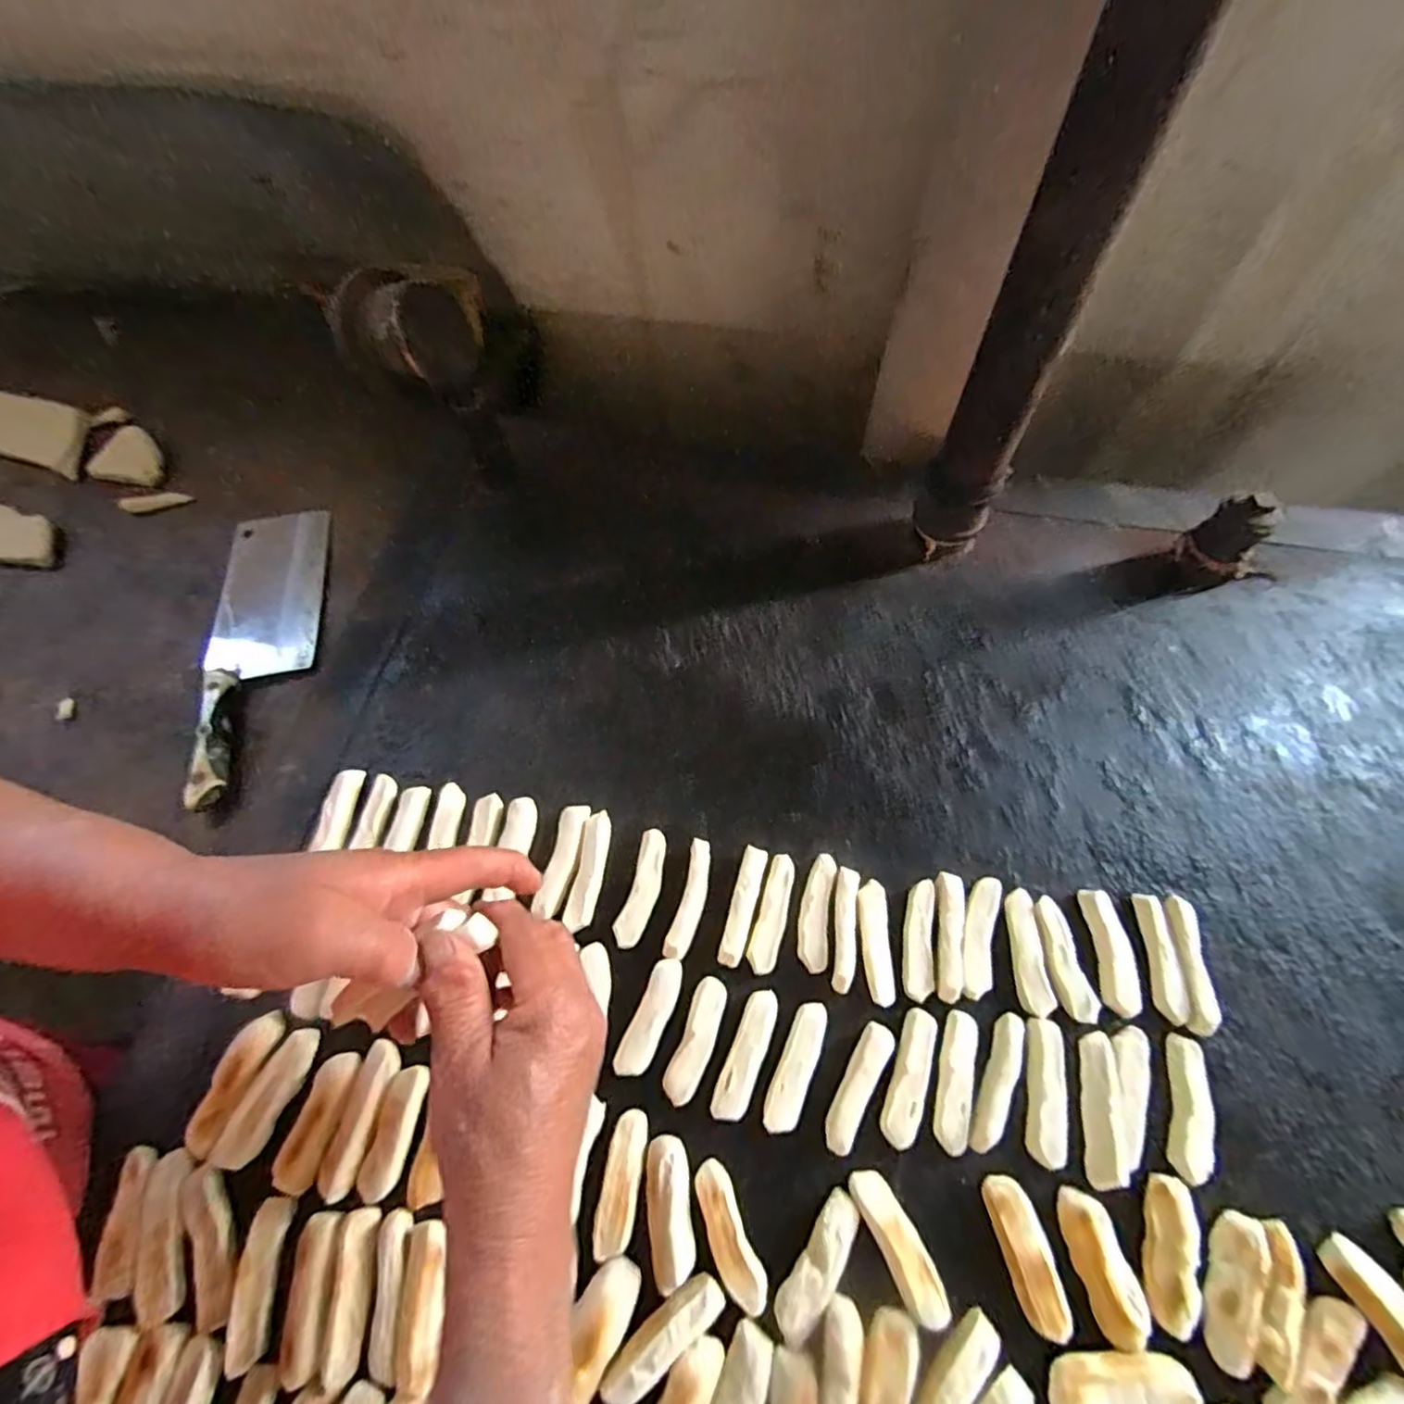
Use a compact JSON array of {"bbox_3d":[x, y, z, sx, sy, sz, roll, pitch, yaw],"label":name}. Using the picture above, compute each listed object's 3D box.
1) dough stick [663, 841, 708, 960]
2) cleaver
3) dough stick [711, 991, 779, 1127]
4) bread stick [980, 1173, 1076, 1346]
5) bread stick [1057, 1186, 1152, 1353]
[{"bbox_3d":[-0.007,0.123,0.397,0.016,0.013,0.072,13,64,9],"label":"dough stick"},{"bbox_3d":[-0.394,-0.055,0.564,0.091,0.017,0.297,-10,62,-3],"label":"cleaver"},{"bbox_3d":[0.025,0.199,0.358,0.019,0.008,0.069,20,65,12],"label":"dough stick"},{"bbox_3d":[0.161,0.274,0.315,0.024,0.010,0.063,-14,63,-5],"label":"bread stick"},{"bbox_3d":[0.199,0.280,0.315,0.025,0.012,0.061,-15,63,-5],"label":"bread stick"}]

